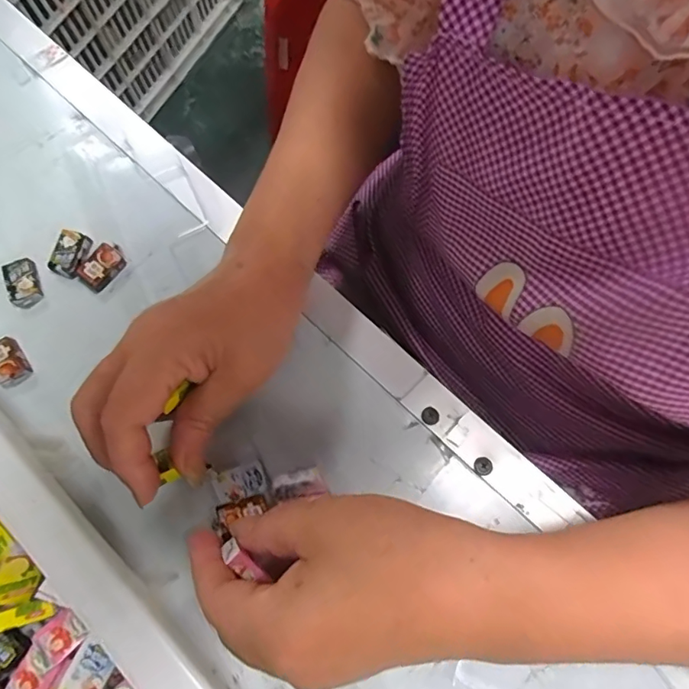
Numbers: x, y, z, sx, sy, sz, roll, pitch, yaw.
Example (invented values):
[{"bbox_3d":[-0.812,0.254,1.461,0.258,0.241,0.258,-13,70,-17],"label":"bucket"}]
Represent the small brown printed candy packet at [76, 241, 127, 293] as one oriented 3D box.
[{"bbox_3d":[-0.146,-0.047,0.295,0.019,0.007,0.028,38,78,10],"label":"small brown printed candy packet"}]

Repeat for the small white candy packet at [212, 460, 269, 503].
[{"bbox_3d":[-0.055,0.073,0.259,0.027,0.004,0.016,-22,75,-6],"label":"small white candy packet"}]

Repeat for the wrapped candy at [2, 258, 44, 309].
[{"bbox_3d":[-0.190,-0.037,0.292,0.019,0.008,0.029,-25,76,-7],"label":"wrapped candy"}]

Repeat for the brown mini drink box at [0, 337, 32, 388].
[{"bbox_3d":[-0.190,0.009,0.278,0.018,0.007,0.028,-37,77,-10],"label":"brown mini drink box"}]

